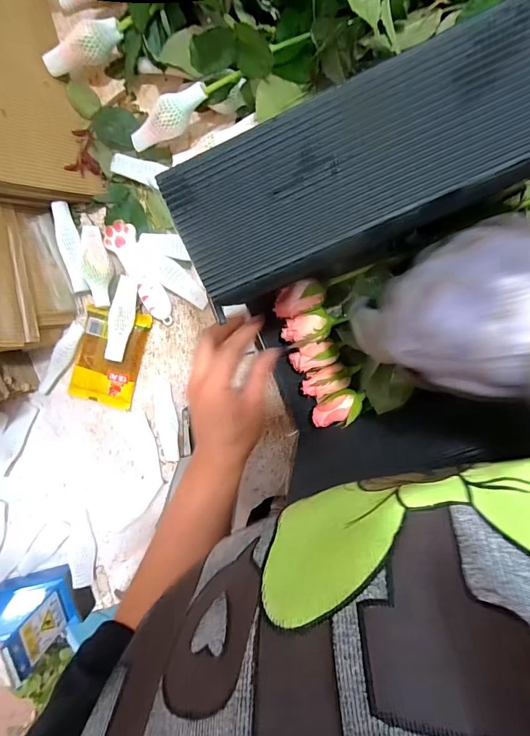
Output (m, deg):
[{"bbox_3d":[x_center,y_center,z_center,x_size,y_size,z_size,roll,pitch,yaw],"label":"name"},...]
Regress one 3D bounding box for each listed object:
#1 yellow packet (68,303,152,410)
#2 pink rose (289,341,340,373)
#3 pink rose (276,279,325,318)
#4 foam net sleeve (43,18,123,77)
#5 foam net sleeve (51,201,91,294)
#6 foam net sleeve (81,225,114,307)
[{"bbox_3d":[-0.176,-0.012,0.426,0.072,0.022,0.110,17,97,2],"label":"yellow packet"},{"bbox_3d":[0.048,-0.012,0.371,0.046,0.027,0.024,-16,95,5],"label":"pink rose"},{"bbox_3d":[0.031,-0.064,0.353,0.047,0.023,0.030,-21,95,6],"label":"pink rose"},{"bbox_3d":[-0.178,-0.306,0.369,0.083,0.025,0.030,-7,96,22],"label":"foam net sleeve"},{"bbox_3d":[-0.204,-0.128,0.405,0.017,0.022,0.090,-7,96,4],"label":"foam net sleeve"},{"bbox_3d":[-0.179,-0.109,0.408,0.028,0.027,0.085,-3,96,4],"label":"foam net sleeve"}]

